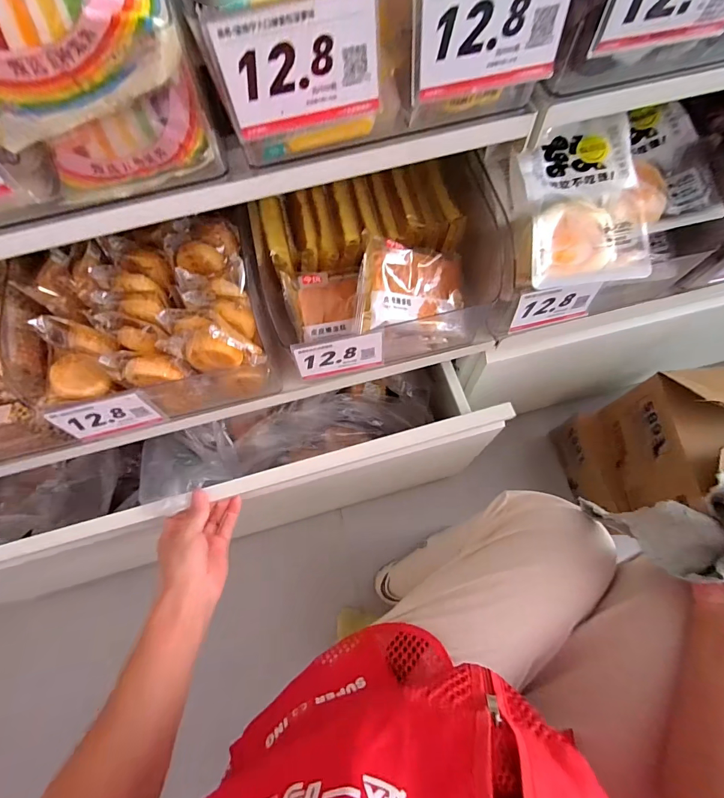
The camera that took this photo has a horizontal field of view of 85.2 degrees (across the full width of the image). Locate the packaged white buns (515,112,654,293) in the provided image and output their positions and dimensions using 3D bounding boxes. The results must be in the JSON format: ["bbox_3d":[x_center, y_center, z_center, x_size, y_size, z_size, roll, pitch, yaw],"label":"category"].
[{"bbox_3d":[0.223,-0.191,0.405,0.126,0.071,0.139,-5,69,1],"label":"packaged white buns"}]

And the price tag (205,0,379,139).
[{"bbox_3d":[-0.036,-0.203,0.243,0.094,0.059,0.010,-14,69,-3],"label":"price tag"}]

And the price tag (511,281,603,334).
[{"bbox_3d":[0.222,-0.105,0.450,0.096,0.066,0.005,-11,57,-4],"label":"price tag"}]

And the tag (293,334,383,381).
[{"bbox_3d":[-0.025,-0.047,0.439,0.095,0.064,0.007,-10,57,-7],"label":"tag"}]

